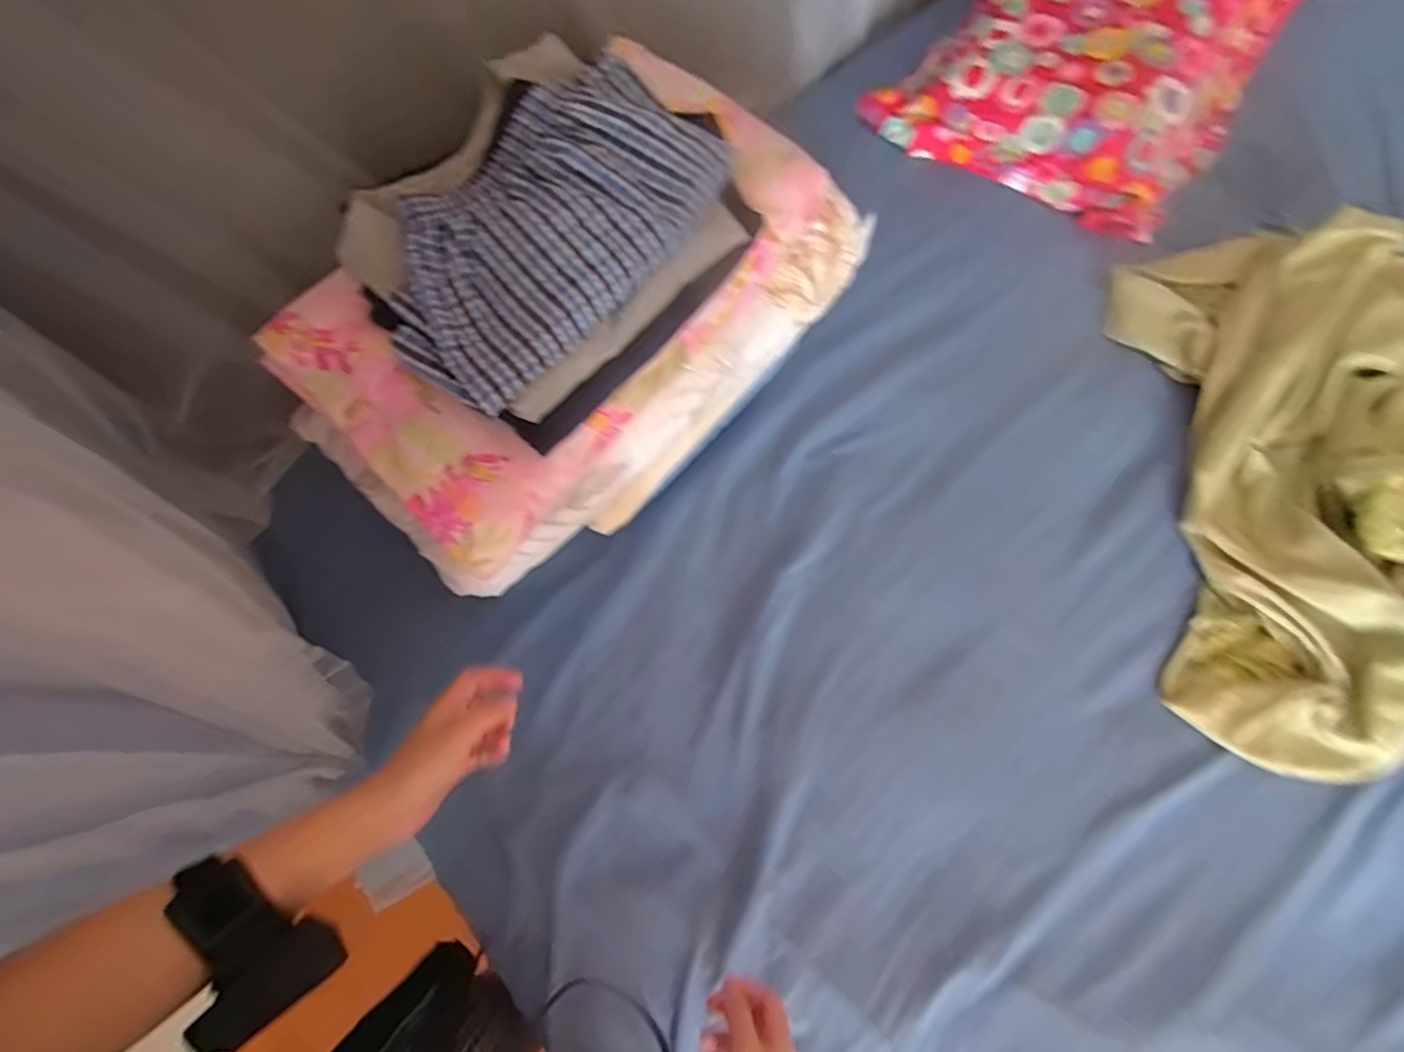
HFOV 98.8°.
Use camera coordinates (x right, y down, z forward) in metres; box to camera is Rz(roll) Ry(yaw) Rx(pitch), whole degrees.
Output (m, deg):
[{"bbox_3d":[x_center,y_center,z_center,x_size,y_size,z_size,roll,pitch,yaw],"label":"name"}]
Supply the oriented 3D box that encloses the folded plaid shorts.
[{"bbox_3d":[-0.116,-0.232,0.463,0.160,0.032,0.291,37,80,11],"label":"folded plaid shorts"}]

